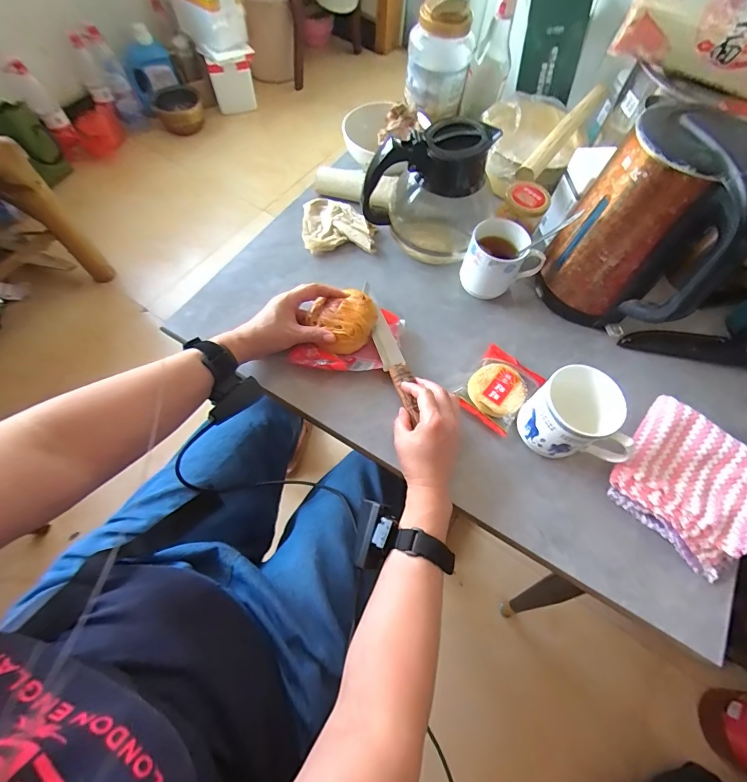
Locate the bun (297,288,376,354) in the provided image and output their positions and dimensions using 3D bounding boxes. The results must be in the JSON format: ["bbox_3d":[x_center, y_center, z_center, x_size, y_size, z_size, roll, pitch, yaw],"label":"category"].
[{"bbox_3d":[-0.044,-0.092,0.513,0.091,0.045,0.073,-18,67,-10],"label":"bun"}]

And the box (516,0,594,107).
[{"bbox_3d":[0.310,-0.600,0.645,0.100,0.164,0.033,3,45,0],"label":"box"}]

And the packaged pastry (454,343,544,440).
[{"bbox_3d":[0.168,-0.005,0.511,0.082,0.018,0.110,37,69,14],"label":"packaged pastry"}]

